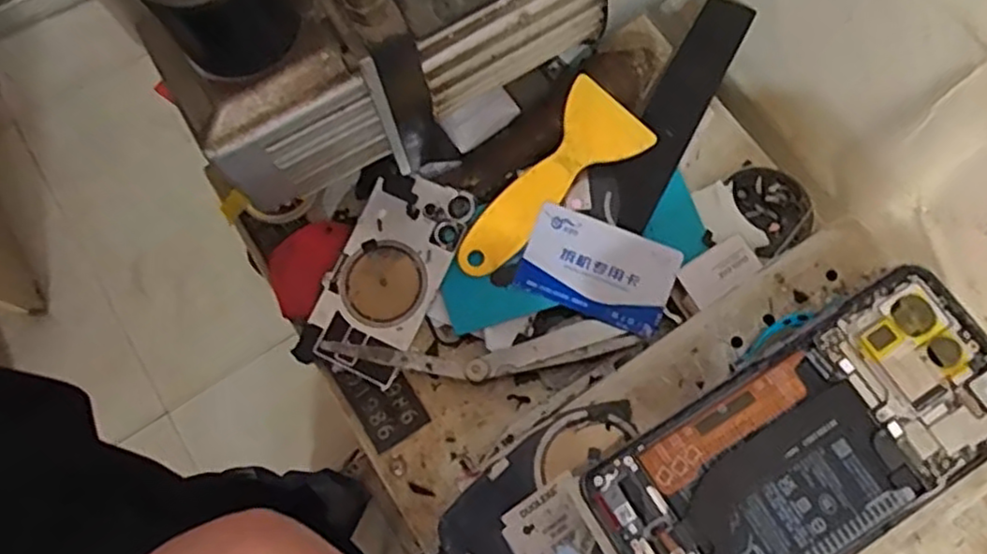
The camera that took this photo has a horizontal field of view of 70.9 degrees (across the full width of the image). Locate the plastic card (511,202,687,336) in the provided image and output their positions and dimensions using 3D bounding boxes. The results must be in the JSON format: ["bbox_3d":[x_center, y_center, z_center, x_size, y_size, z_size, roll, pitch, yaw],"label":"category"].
[{"bbox_3d":[0.060,-0.005,0.401,0.085,0.004,0.053,22,85,10],"label":"plastic card"}]

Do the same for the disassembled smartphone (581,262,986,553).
[{"bbox_3d":[0.119,0.064,0.258,0.161,0.011,0.072,-31,76,-8],"label":"disassembled smartphone"}]

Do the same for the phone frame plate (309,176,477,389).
[{"bbox_3d":[-0.063,-0.001,0.416,0.064,0.006,0.121,23,81,10],"label":"phone frame plate"}]

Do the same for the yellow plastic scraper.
[{"bbox_3d":[0.029,-0.054,0.410,0.053,0.004,0.132,44,89,10],"label":"yellow plastic scraper"}]

